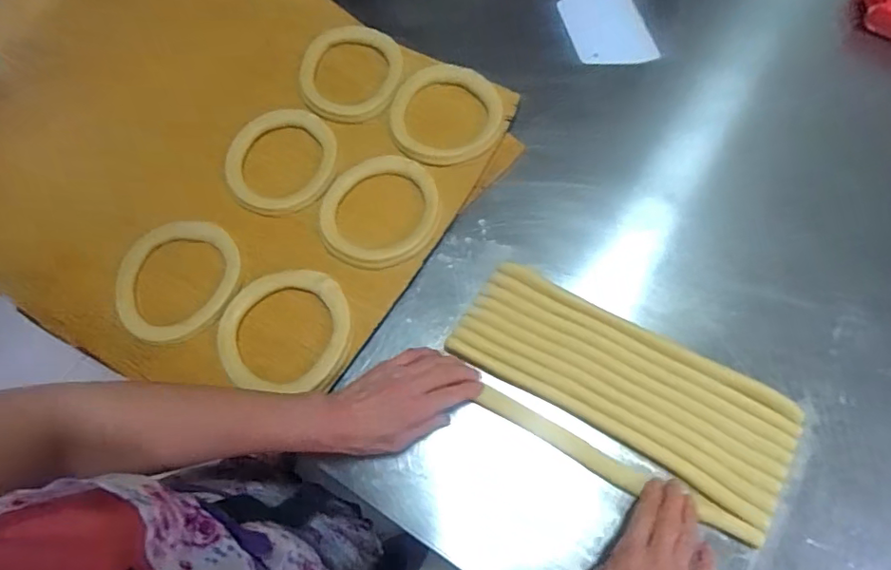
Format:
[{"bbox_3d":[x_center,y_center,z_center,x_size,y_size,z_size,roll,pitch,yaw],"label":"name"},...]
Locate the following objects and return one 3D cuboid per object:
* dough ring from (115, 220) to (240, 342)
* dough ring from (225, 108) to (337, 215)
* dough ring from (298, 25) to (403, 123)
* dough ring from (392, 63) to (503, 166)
[{"bbox_3d":[-0.316,-0.009,0.636,0.150,0.015,0.133,-44,72,-12],"label":"dough ring"},{"bbox_3d":[-0.210,-0.161,0.689,0.140,0.023,0.151,-1,69,4],"label":"dough ring"},{"bbox_3d":[-0.129,-0.287,0.737,0.138,0.022,0.147,-1,69,4],"label":"dough ring"},{"bbox_3d":[0.000,-0.221,0.693,0.142,0.019,0.147,-1,69,4],"label":"dough ring"}]

